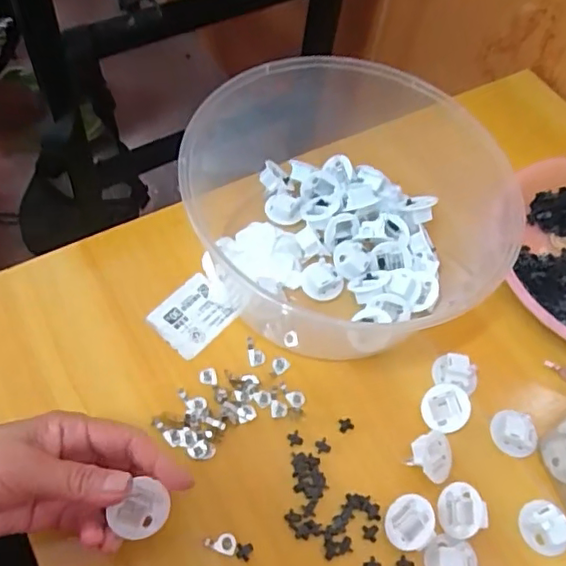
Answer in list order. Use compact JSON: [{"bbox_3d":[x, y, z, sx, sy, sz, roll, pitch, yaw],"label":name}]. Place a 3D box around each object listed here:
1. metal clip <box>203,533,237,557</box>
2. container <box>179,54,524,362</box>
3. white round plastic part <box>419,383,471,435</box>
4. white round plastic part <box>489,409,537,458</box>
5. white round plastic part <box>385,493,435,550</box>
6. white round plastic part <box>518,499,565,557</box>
[{"bbox_3d":[-0.037,0.157,0.355,0.019,0.004,0.012,21,61,9],"label":"metal clip"},{"bbox_3d":[0.051,-0.071,0.444,0.222,0.105,0.226,2,59,-3],"label":"container"},{"bbox_3d":[0.111,0.088,0.404,0.032,0.021,0.032,2,59,-3],"label":"white round plastic part"},{"bbox_3d":[0.160,0.103,0.404,0.031,0.017,0.025,31,61,14],"label":"white round plastic part"},{"bbox_3d":[0.079,0.148,0.362,0.031,0.009,0.033,-10,52,35],"label":"white round plastic part"},{"bbox_3d":[0.168,0.155,0.374,0.027,0.013,0.032,-13,61,-12],"label":"white round plastic part"}]

